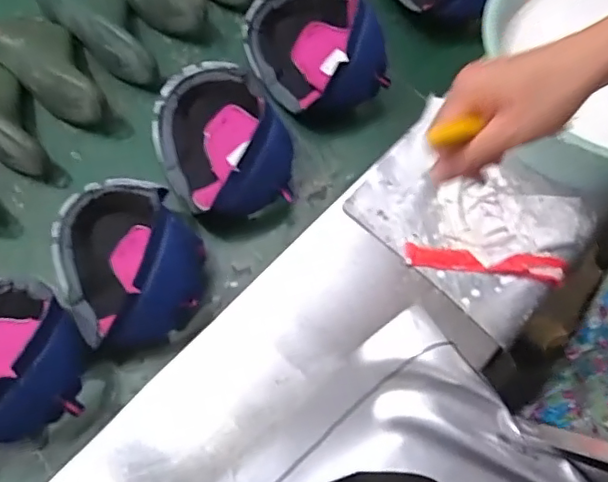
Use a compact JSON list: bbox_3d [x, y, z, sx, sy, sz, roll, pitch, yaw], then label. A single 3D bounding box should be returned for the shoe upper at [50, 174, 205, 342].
[{"bbox_3d":[-0.199,0.013,0.626,0.153,0.085,0.198,-35,72,-15],"label":"shoe upper"}]

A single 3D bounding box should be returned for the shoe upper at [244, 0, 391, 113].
[{"bbox_3d":[0.009,-0.262,0.754,0.159,0.104,0.206,-16,68,-8],"label":"shoe upper"}]

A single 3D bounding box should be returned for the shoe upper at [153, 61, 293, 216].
[{"bbox_3d":[-0.107,-0.130,0.698,0.143,0.075,0.222,-28,70,-12],"label":"shoe upper"}]

